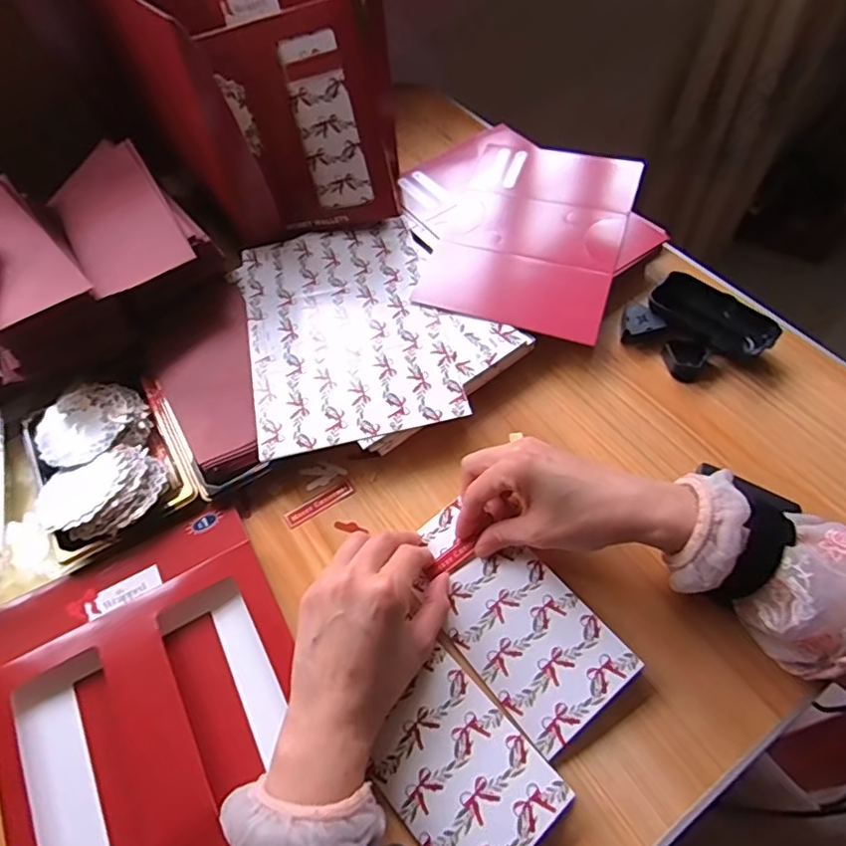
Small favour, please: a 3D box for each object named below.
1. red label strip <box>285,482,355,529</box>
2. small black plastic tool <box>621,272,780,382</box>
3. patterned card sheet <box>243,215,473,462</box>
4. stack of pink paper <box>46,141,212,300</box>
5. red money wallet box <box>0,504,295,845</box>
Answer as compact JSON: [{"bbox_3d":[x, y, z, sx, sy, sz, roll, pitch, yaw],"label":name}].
[{"bbox_3d":[-0.085,0.066,0.472,0.058,0.004,0.015,-29,63,-14],"label":"red label strip"},{"bbox_3d":[0.248,-0.087,0.522,0.091,0.024,0.109,-38,66,-18],"label":"small black plastic tool"},{"bbox_3d":[-0.073,-0.094,0.536,0.170,0.004,0.256,-13,58,-4],"label":"patterned card sheet"},{"bbox_3d":[-0.286,-0.196,0.544,0.105,0.026,0.179,-32,64,-15],"label":"stack of pink paper"},{"bbox_3d":[-0.186,0.182,0.387,0.193,0.014,0.231,-27,63,-13],"label":"red money wallet box"}]

